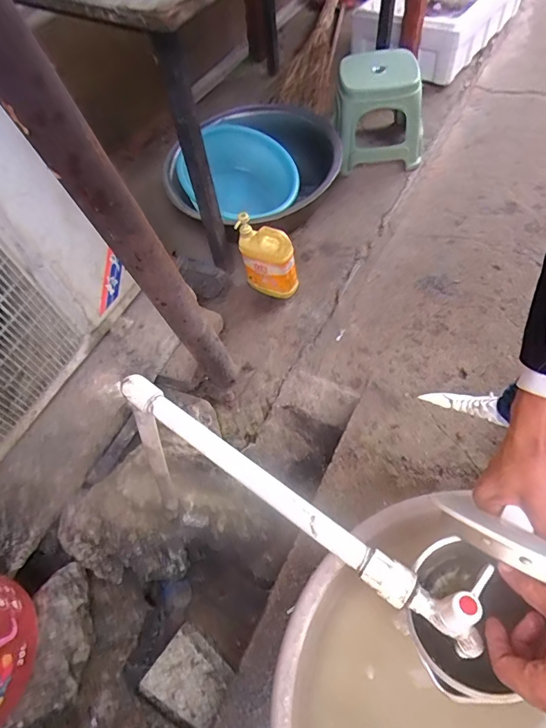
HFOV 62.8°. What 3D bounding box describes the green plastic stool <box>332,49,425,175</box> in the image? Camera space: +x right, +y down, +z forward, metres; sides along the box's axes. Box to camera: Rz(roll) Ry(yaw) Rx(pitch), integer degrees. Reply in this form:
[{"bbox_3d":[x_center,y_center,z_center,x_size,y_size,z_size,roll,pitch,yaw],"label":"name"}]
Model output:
[{"bbox_3d":[0.344,-0.829,1.462,0.275,0.260,0.329,-3,55,10],"label":"green plastic stool"}]

